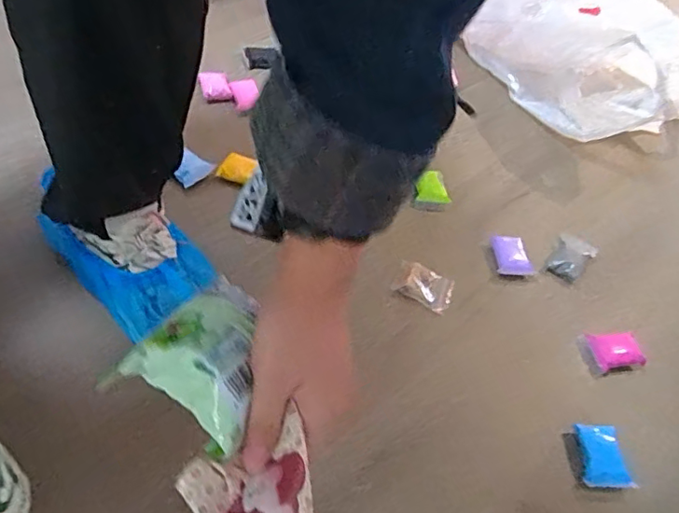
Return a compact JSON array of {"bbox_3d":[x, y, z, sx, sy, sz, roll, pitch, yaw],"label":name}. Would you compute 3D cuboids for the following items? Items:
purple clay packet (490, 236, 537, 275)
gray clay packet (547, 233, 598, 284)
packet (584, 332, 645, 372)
[{"bbox_3d":[0.233,-0.002,0.735,0.043,0.025,0.057,-5,49,-11],"label":"purple clay packet"},{"bbox_3d":[0.320,0.004,0.757,0.050,0.021,0.076,31,52,20],"label":"gray clay packet"},{"bbox_3d":[0.342,0.116,0.678,0.059,0.011,0.047,-2,49,-7],"label":"packet"}]

